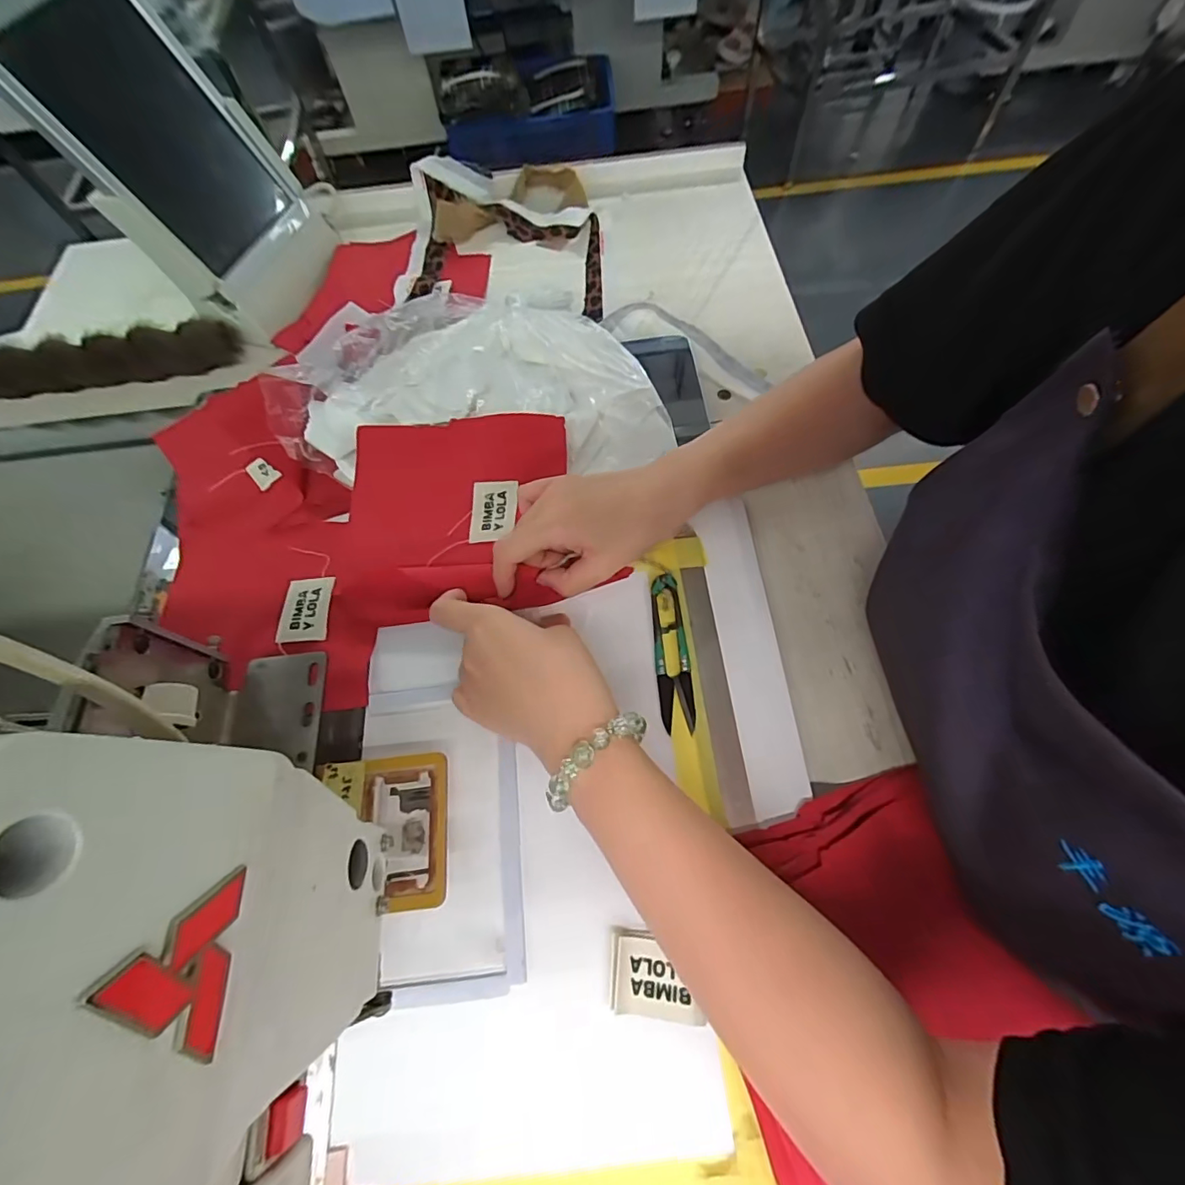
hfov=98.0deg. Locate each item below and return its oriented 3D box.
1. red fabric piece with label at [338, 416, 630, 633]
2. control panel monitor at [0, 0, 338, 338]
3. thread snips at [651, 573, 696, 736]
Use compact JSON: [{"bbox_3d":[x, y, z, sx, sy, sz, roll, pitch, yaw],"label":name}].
[{"bbox_3d":[-0.103,-0.059,0.383,0.167,0.042,0.154,-5,65,-2],"label":"red fabric piece with label"},{"bbox_3d":[-0.333,-0.354,0.426,0.054,0.236,0.145,11,71,25],"label":"control panel monitor"},{"bbox_3d":[0.052,0.038,0.343,0.022,0.011,0.102,-4,65,-1],"label":"thread snips"}]

